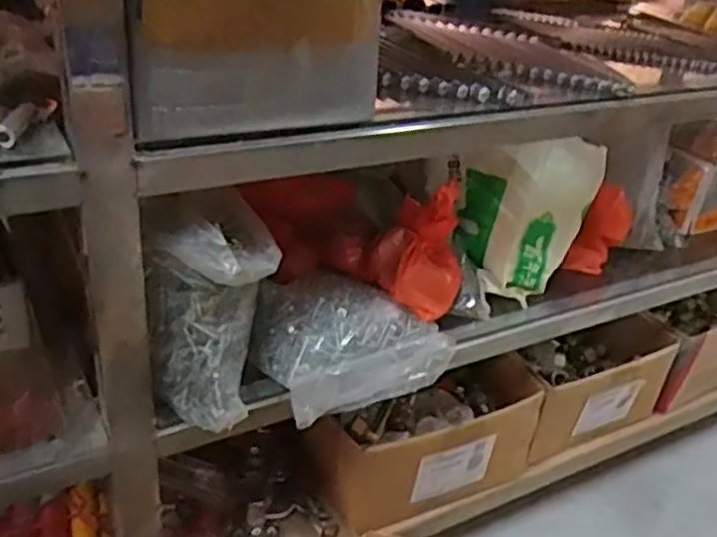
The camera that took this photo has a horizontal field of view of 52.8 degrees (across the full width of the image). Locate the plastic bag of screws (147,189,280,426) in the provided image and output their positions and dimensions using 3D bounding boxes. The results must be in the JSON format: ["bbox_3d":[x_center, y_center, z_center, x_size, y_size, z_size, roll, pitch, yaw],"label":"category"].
[{"bbox_3d":[-0.101,0.028,0.515,0.078,0.158,0.088,6,31,0],"label":"plastic bag of screws"}]

